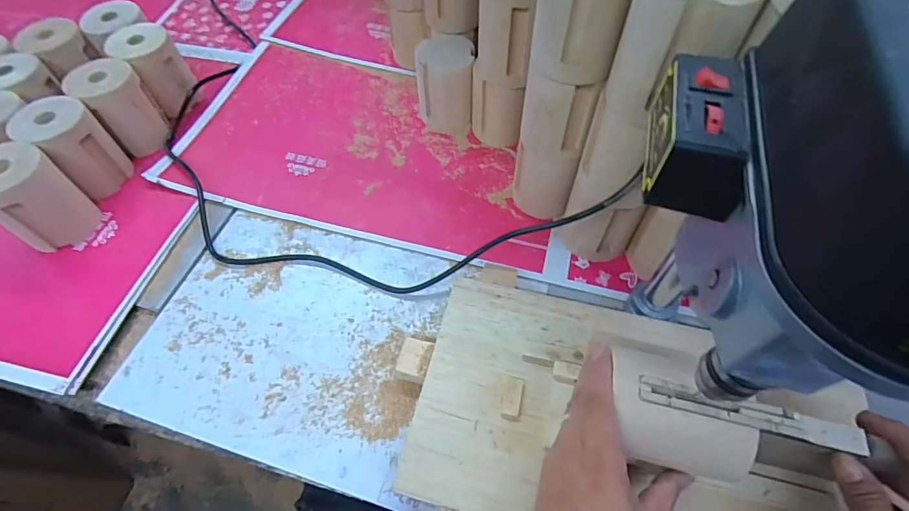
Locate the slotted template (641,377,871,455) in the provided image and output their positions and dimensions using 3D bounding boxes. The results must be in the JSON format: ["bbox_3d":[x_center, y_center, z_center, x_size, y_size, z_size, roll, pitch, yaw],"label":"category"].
[{"bbox_3d":[0.203,0.110,0.309,0.142,0.005,0.018,12,59,9],"label":"slotted template"}]

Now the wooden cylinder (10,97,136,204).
[{"bbox_3d":[-0.462,-0.129,0.547,0.083,0.103,0.076,36,65,21],"label":"wooden cylinder"}]

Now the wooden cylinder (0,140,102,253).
[{"bbox_3d":[-0.478,-0.066,0.505,0.081,0.107,0.077,32,63,19],"label":"wooden cylinder"}]

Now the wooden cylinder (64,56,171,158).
[{"bbox_3d":[-0.437,-0.196,0.583,0.075,0.094,0.081,-36,64,-20],"label":"wooden cylinder"}]

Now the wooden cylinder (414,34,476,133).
[{"bbox_3d":[-0.013,-0.230,0.607,0.074,0.103,0.070,-2,58,0],"label":"wooden cylinder"}]

